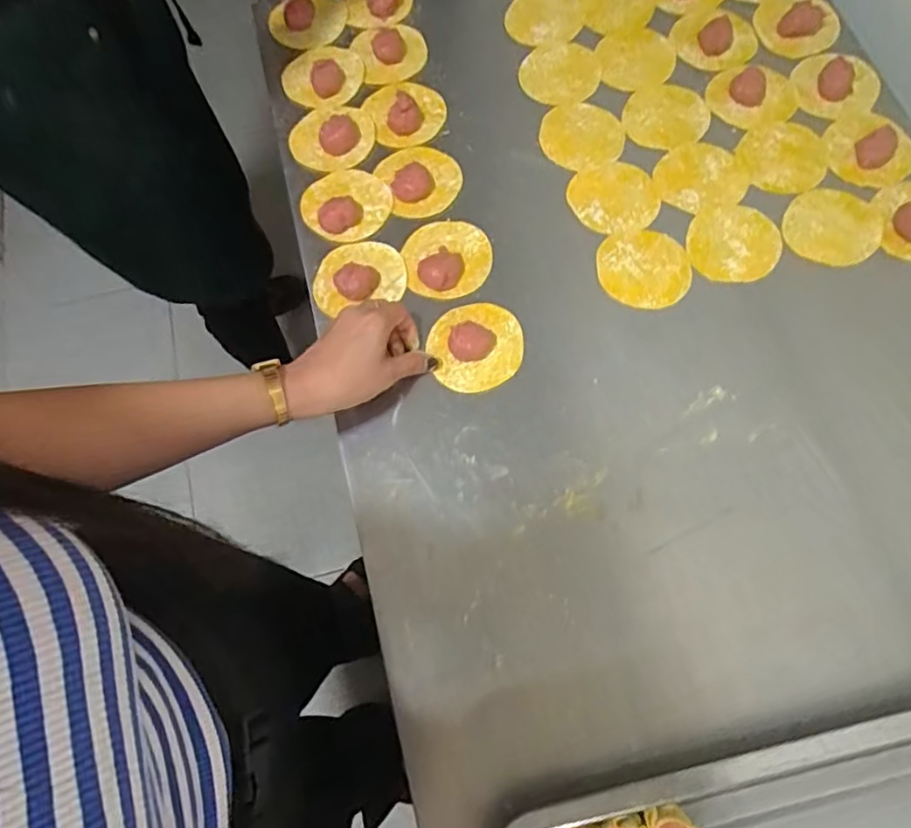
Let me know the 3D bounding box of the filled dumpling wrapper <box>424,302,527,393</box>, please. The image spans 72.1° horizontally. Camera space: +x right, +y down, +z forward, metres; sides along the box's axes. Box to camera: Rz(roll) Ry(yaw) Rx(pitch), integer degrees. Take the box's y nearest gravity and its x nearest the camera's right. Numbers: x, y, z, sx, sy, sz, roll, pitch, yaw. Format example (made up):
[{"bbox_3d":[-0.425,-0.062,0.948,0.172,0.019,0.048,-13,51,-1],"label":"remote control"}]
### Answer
[{"bbox_3d":[0.018,-0.061,0.537,0.079,0.017,0.076,-18,71,-4],"label":"filled dumpling wrapper"}]

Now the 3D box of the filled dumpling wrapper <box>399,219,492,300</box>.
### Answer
[{"bbox_3d":[-0.007,-0.148,0.579,0.080,0.014,0.079,-14,71,-2],"label":"filled dumpling wrapper"}]

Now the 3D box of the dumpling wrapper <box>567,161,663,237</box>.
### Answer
[{"bbox_3d":[0.151,-0.207,0.599,0.083,0.004,0.078,-13,71,-2],"label":"dumpling wrapper"}]

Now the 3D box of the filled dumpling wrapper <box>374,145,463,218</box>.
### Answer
[{"bbox_3d":[-0.033,-0.231,0.612,0.075,0.016,0.074,-22,72,-5],"label":"filled dumpling wrapper"}]

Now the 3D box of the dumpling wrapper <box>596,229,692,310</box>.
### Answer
[{"bbox_3d":[0.172,-0.133,0.573,0.082,0.004,0.078,0,75,1],"label":"dumpling wrapper"}]

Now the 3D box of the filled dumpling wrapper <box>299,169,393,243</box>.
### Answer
[{"bbox_3d":[-0.104,-0.205,0.597,0.079,0.016,0.075,-1,71,2],"label":"filled dumpling wrapper"}]

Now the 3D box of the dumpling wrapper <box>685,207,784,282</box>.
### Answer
[{"bbox_3d":[0.257,-0.158,0.577,0.084,0.004,0.078,-1,71,2],"label":"dumpling wrapper"}]

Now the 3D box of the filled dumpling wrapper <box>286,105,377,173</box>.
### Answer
[{"bbox_3d":[-0.124,-0.282,0.629,0.080,0.023,0.071,10,72,6],"label":"filled dumpling wrapper"}]

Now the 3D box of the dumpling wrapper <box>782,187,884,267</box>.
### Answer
[{"bbox_3d":[0.348,-0.175,0.579,0.086,0.004,0.084,0,71,0],"label":"dumpling wrapper"}]

